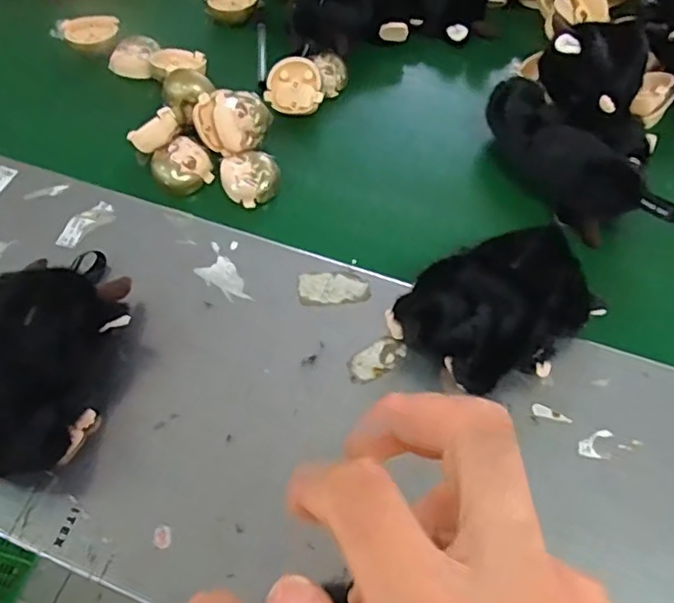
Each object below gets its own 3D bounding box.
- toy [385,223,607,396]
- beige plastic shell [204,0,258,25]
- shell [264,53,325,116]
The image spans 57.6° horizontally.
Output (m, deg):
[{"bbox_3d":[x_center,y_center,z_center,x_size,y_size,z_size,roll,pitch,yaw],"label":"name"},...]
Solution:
[{"bbox_3d":[0.103,0.005,0.383,0.129,0.047,0.086,-32,64,-16],"label":"toy"},{"bbox_3d":[-0.105,-0.296,0.609,0.051,0.023,0.047,-1,60,1],"label":"beige plastic shell"},{"bbox_3d":[-0.036,-0.187,0.531,0.049,0.010,0.050,22,94,3],"label":"shell"}]

